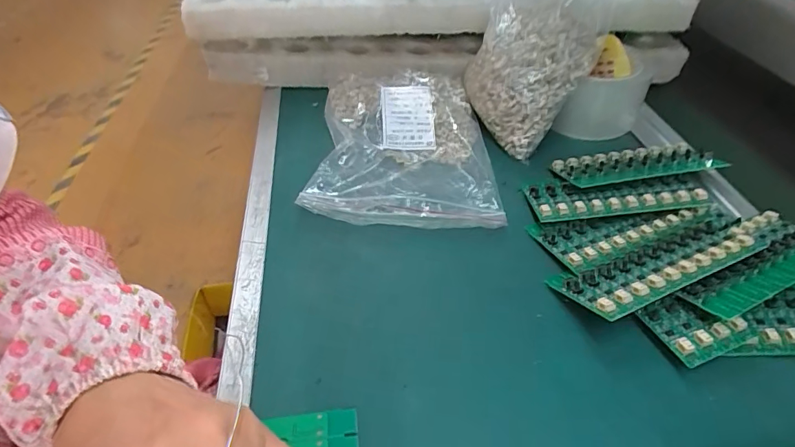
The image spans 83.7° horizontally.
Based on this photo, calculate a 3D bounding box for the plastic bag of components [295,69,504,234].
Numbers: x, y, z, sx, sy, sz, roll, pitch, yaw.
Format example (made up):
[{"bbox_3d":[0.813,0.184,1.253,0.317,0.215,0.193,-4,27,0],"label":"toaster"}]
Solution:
[{"bbox_3d":[0.005,-0.085,0.421,0.159,0.032,0.218,1,44,0],"label":"plastic bag of components"}]

